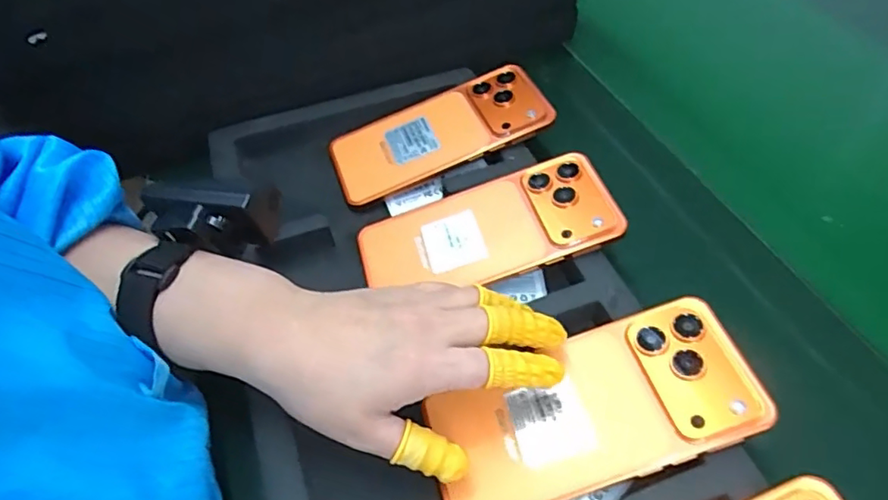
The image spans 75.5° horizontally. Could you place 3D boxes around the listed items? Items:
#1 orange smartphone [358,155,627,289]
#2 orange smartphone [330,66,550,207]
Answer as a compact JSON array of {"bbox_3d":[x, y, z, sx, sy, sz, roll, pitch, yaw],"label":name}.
[{"bbox_3d":[0.026,-0.014,0.374,0.164,0.011,0.079,-13,51,8],"label":"orange smartphone"},{"bbox_3d":[-0.005,-0.089,0.438,0.164,0.013,0.075,-22,53,1],"label":"orange smartphone"}]

